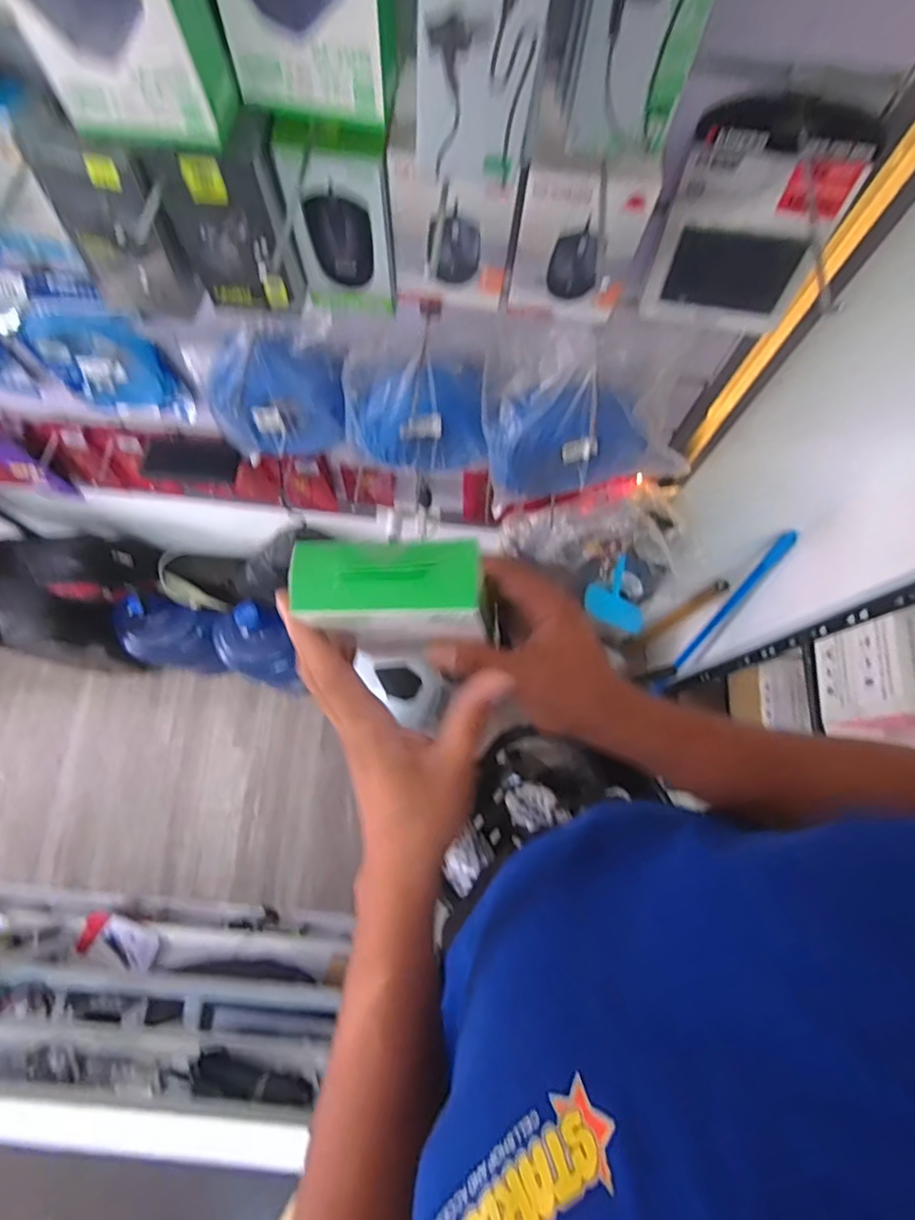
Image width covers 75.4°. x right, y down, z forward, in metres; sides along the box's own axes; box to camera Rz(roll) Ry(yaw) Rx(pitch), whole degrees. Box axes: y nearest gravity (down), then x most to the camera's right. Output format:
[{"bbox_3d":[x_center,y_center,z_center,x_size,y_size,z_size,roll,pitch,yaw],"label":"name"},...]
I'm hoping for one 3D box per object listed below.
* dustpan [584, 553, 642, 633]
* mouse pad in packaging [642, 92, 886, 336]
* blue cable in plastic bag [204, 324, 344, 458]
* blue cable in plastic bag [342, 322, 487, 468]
[{"bbox_3d":[0.322,-0.025,1.132,0.137,0.225,0.050,30,76,7],"label":"dustpan"},{"bbox_3d":[0.231,-0.307,0.473,0.123,0.170,0.031,12,75,2],"label":"mouse pad in packaging"},{"bbox_3d":[-0.214,-0.248,0.699,0.176,0.190,0.045,4,74,0],"label":"blue cable in plastic bag"},{"bbox_3d":[-0.050,-0.240,0.690,0.161,0.184,0.073,-3,75,-2],"label":"blue cable in plastic bag"}]

